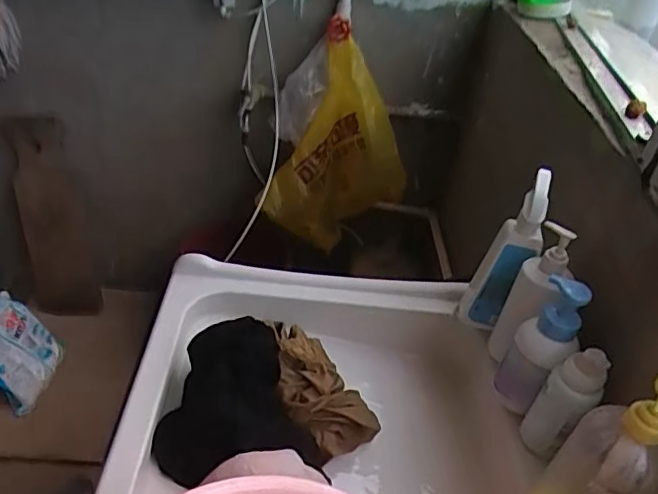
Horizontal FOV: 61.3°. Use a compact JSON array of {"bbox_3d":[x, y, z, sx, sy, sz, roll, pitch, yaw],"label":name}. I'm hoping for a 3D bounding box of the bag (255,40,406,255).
[{"bbox_3d":[0.027,-0.250,1.550,0.394,0.603,0.115,-1,38,-11],"label":"bag"}]

